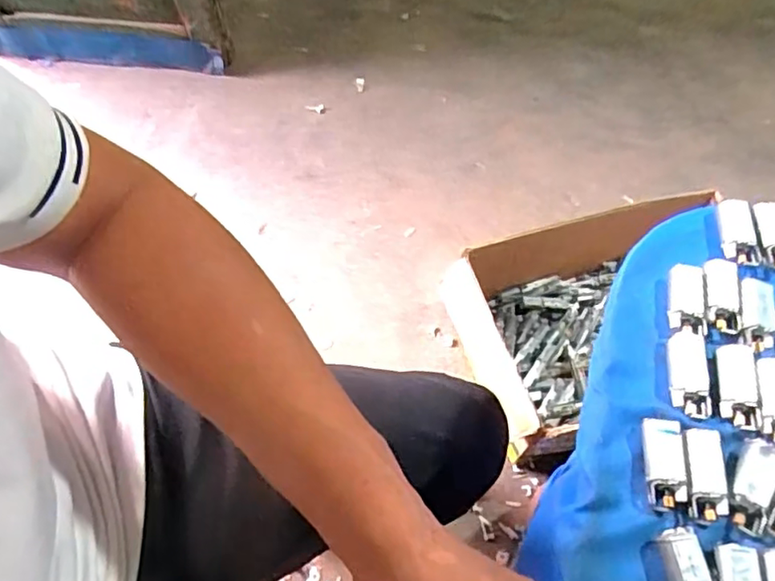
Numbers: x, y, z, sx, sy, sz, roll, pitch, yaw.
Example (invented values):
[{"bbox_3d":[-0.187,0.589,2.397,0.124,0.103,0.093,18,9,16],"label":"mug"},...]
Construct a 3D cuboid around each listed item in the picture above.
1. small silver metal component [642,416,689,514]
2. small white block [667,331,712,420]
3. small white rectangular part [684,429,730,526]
[{"bbox_3d":[0.146,0.092,0.321,0.019,0.011,0.046,4,62,2],"label":"small silver metal component"},{"bbox_3d":[0.173,0.047,0.346,0.022,0.005,0.051,9,62,5],"label":"small white block"},{"bbox_3d":[0.166,0.096,0.317,0.019,0.008,0.045,3,62,2],"label":"small white rectangular part"}]

